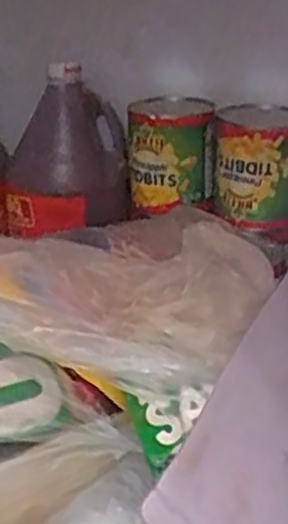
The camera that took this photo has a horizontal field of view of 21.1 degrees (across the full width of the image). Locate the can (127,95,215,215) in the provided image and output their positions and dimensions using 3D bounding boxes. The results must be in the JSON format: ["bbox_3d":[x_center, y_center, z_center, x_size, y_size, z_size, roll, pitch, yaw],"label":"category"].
[{"bbox_3d":[0.028,-0.124,0.885,0.092,0.113,0.088,1,24,1],"label":"can"}]

